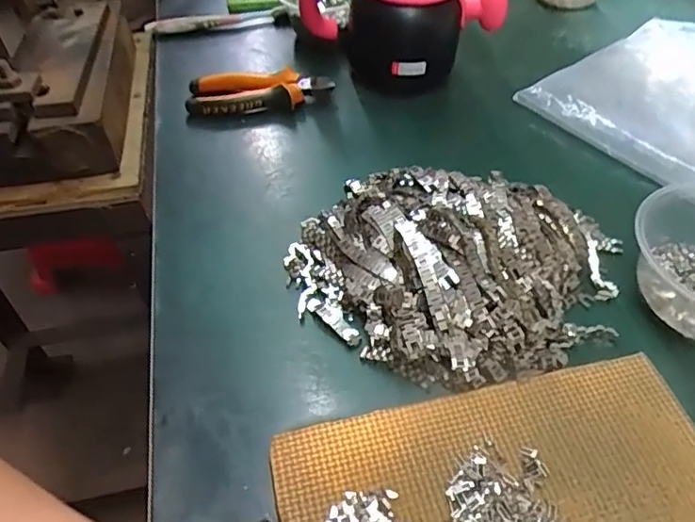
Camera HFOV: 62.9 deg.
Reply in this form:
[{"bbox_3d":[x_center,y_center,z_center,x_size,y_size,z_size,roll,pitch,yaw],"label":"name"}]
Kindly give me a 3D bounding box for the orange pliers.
[{"bbox_3d":[-0.090,-0.176,0.597,0.145,0.033,0.052,-5,49,-1],"label":"orange pliers"}]

